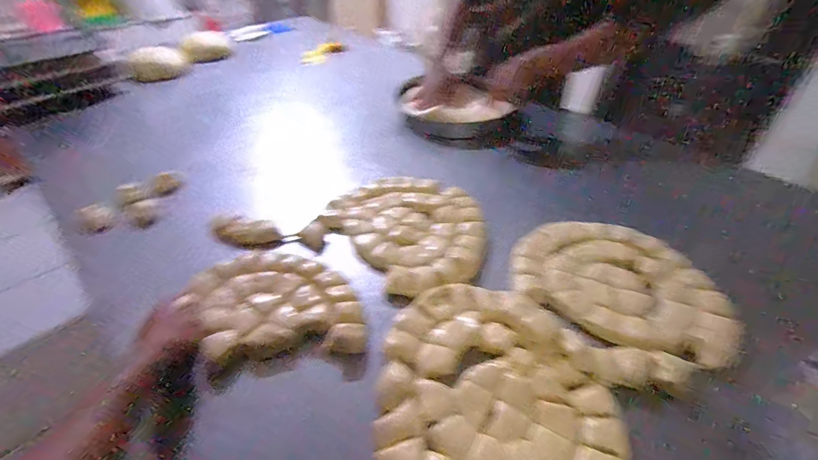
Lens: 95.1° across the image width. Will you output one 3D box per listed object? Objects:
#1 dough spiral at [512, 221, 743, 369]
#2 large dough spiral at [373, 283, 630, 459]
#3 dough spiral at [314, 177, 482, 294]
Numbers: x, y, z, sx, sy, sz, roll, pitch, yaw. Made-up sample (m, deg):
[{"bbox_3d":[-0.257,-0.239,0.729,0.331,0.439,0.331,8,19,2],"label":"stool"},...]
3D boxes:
[{"bbox_3d":[0.331,0.076,0.582,0.308,0.028,0.215,25,47,22],"label":"dough spiral"},{"bbox_3d":[0.100,0.189,0.442,0.258,0.023,0.288,4,43,1],"label":"large dough spiral"},{"bbox_3d":[0.006,-0.017,0.686,0.296,0.031,0.249,31,50,27],"label":"dough spiral"}]

